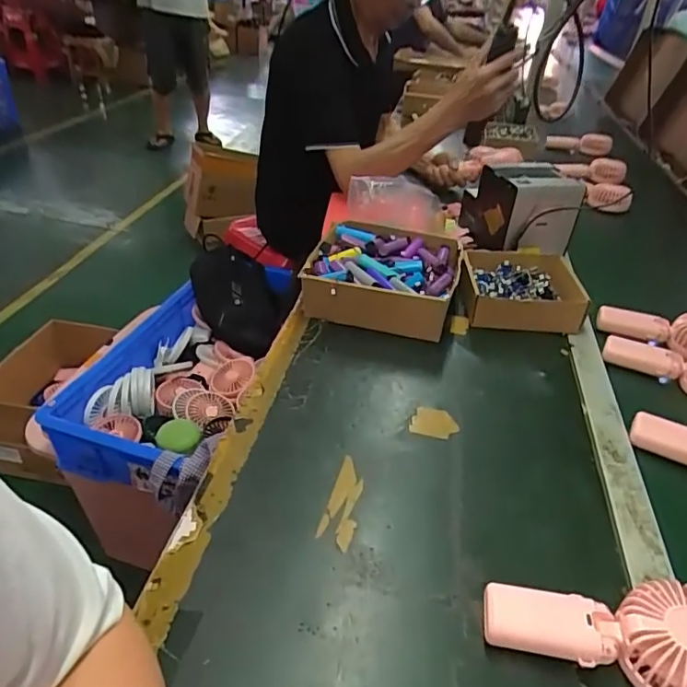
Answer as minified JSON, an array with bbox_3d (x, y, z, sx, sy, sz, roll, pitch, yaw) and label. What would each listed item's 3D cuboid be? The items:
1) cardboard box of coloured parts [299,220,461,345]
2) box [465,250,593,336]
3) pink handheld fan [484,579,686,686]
[{"bbox_3d":[0.062,-0.100,0.789,0.203,0.083,0.207,12,37,10],"label":"cardboard box of coloured parts"},{"bbox_3d":[0.270,-0.083,0.805,0.172,0.058,0.159,6,37,3],"label":"box"},{"bbox_3d":[0.199,0.224,0.387,0.175,0.057,0.081,4,37,0],"label":"pink handheld fan"}]

